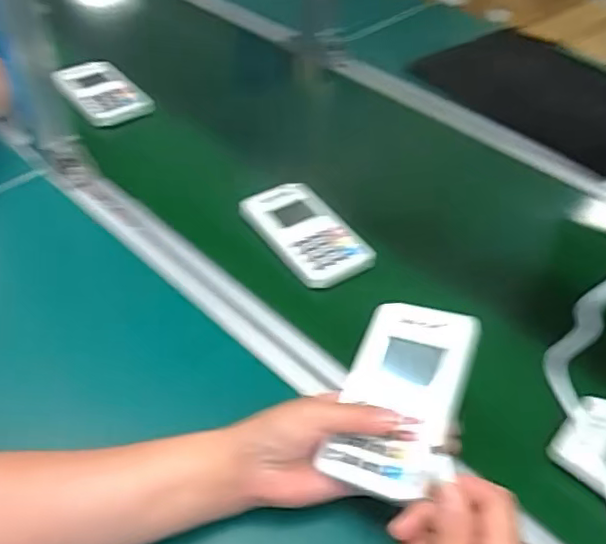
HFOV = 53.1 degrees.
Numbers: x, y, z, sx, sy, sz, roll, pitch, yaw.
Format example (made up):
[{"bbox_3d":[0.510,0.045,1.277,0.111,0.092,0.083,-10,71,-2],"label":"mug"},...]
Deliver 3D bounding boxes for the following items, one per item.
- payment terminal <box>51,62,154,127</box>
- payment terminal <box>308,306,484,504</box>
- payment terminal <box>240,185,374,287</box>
[{"bbox_3d":[-0.269,-0.242,0.815,0.084,0.020,0.125,-35,63,-29],"label":"payment terminal"},{"bbox_3d":[0.070,0.090,0.432,0.074,0.021,0.138,12,60,28],"label":"payment terminal"},{"bbox_3d":[0.003,-0.043,0.638,0.084,0.015,0.142,-23,51,-23],"label":"payment terminal"}]

